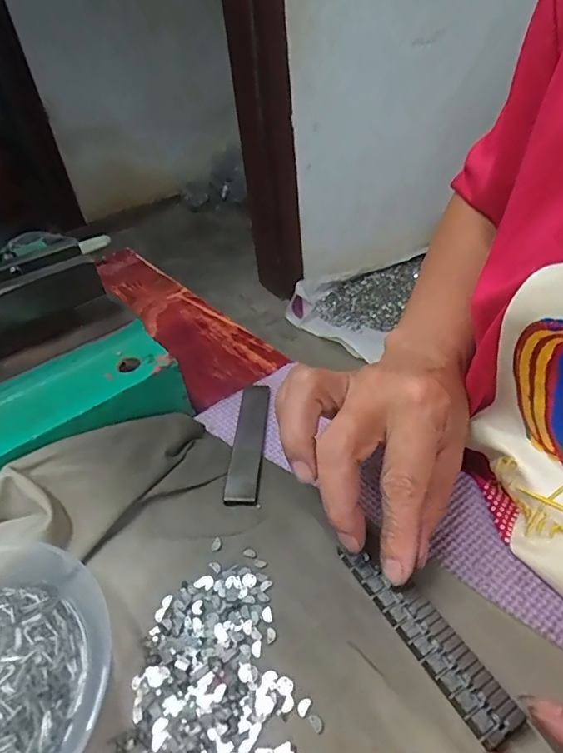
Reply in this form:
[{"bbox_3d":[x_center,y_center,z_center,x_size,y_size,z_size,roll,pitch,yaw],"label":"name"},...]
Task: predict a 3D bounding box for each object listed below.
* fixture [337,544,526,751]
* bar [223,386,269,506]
[{"bbox_3d":[0.060,0.108,0.216,0.021,0.004,0.091,-26,44,-23],"label":"fixture"},{"bbox_3d":[-0.020,0.040,0.318,0.018,0.007,0.101,-2,40,6],"label":"bar"}]

